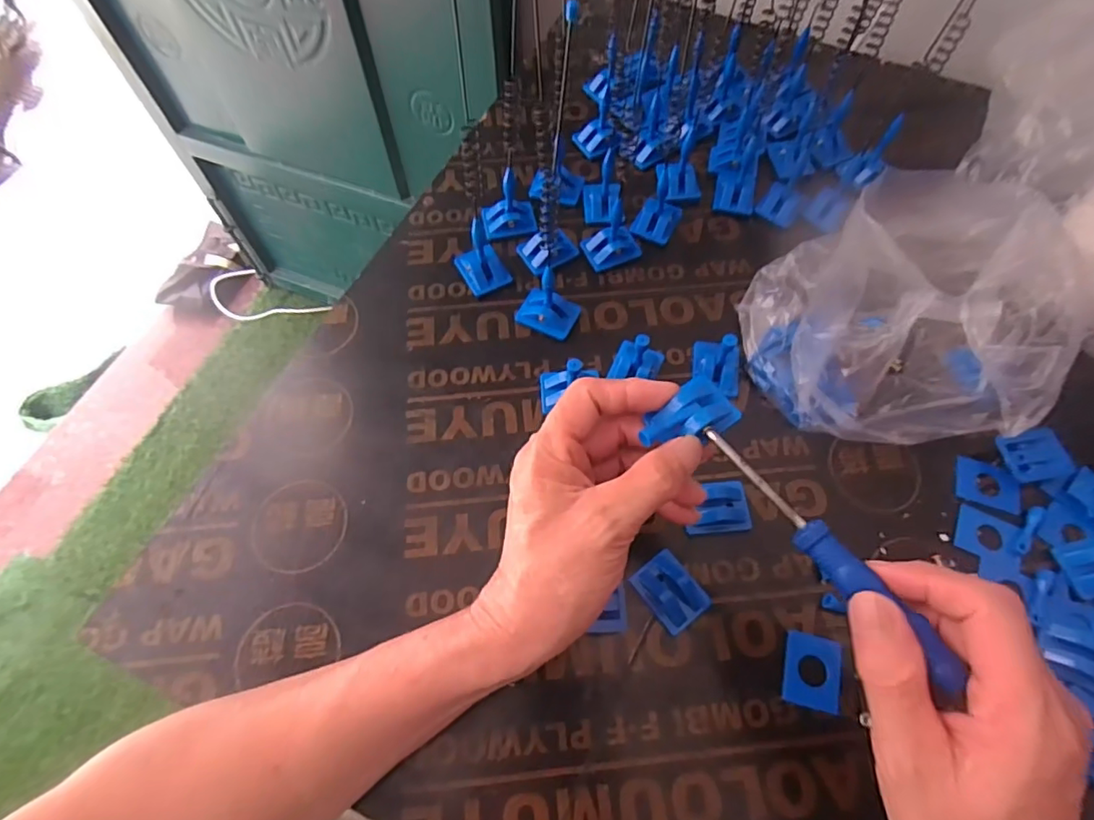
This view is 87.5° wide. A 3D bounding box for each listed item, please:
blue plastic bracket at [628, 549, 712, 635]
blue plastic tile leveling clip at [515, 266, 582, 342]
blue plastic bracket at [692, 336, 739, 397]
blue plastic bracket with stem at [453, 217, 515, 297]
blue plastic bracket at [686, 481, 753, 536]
[{"bbox_3d":[0.078,0.115,0.362,0.034,0.009,0.044,-34,69,-15],"label":"blue plastic bracket"},{"bbox_3d":[0.000,-0.083,0.437,0.046,0.046,0.034,20,66,9],"label":"blue plastic tile leveling clip"},{"bbox_3d":[0.129,-0.041,0.419,0.034,0.042,0.042,9,64,4],"label":"blue plastic bracket"},{"bbox_3d":[-0.052,-0.124,0.455,0.037,0.047,0.045,-27,67,-13],"label":"blue plastic bracket with stem"},{"bbox_3d":[0.116,0.067,0.389,0.043,0.008,0.033,-4,64,-2],"label":"blue plastic bracket"}]

